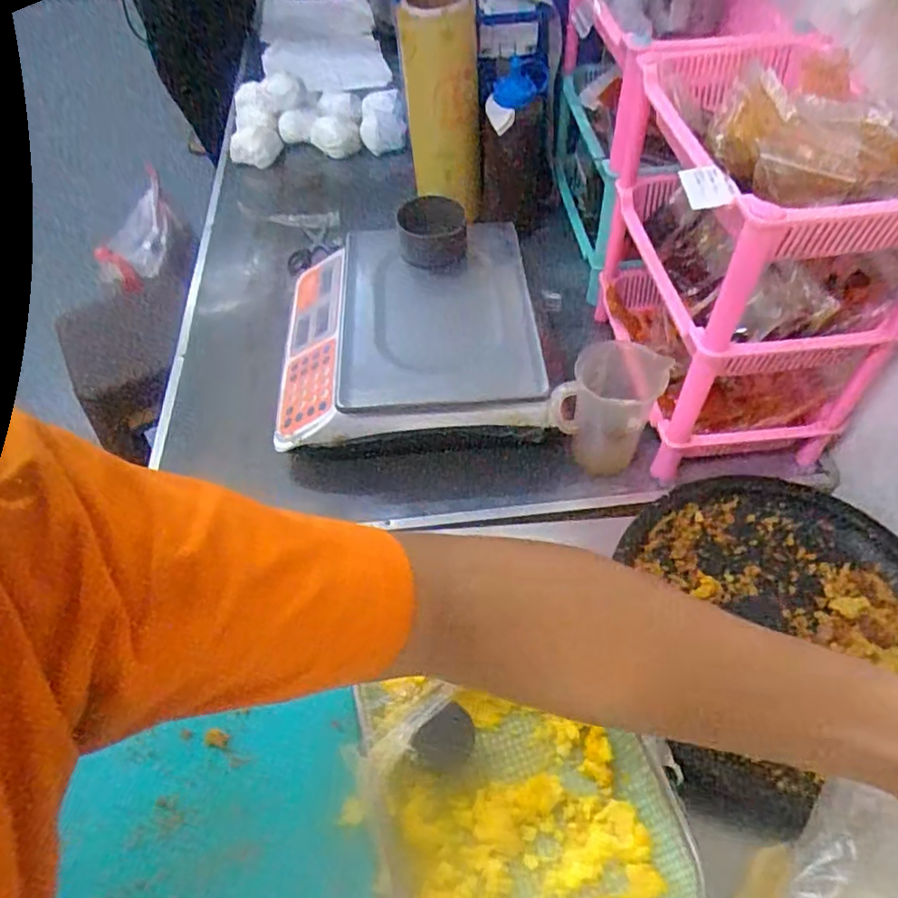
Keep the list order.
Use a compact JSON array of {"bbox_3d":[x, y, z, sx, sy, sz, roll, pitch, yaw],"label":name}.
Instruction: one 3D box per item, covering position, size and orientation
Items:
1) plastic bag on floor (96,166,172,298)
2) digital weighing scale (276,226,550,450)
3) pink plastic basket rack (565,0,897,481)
[{"bbox_3d":[-0.708,-0.496,1.453,0.122,0.084,0.317,4,65,5],"label":"plastic bag on floor"},{"bbox_3d":[-0.055,-0.149,0.782,0.310,0.085,0.317,-4,52,-2],"label":"digital weighing scale"},{"bbox_3d":[0.315,-0.221,0.684,0.222,0.337,0.363,-8,53,-5],"label":"pink plastic basket rack"}]

